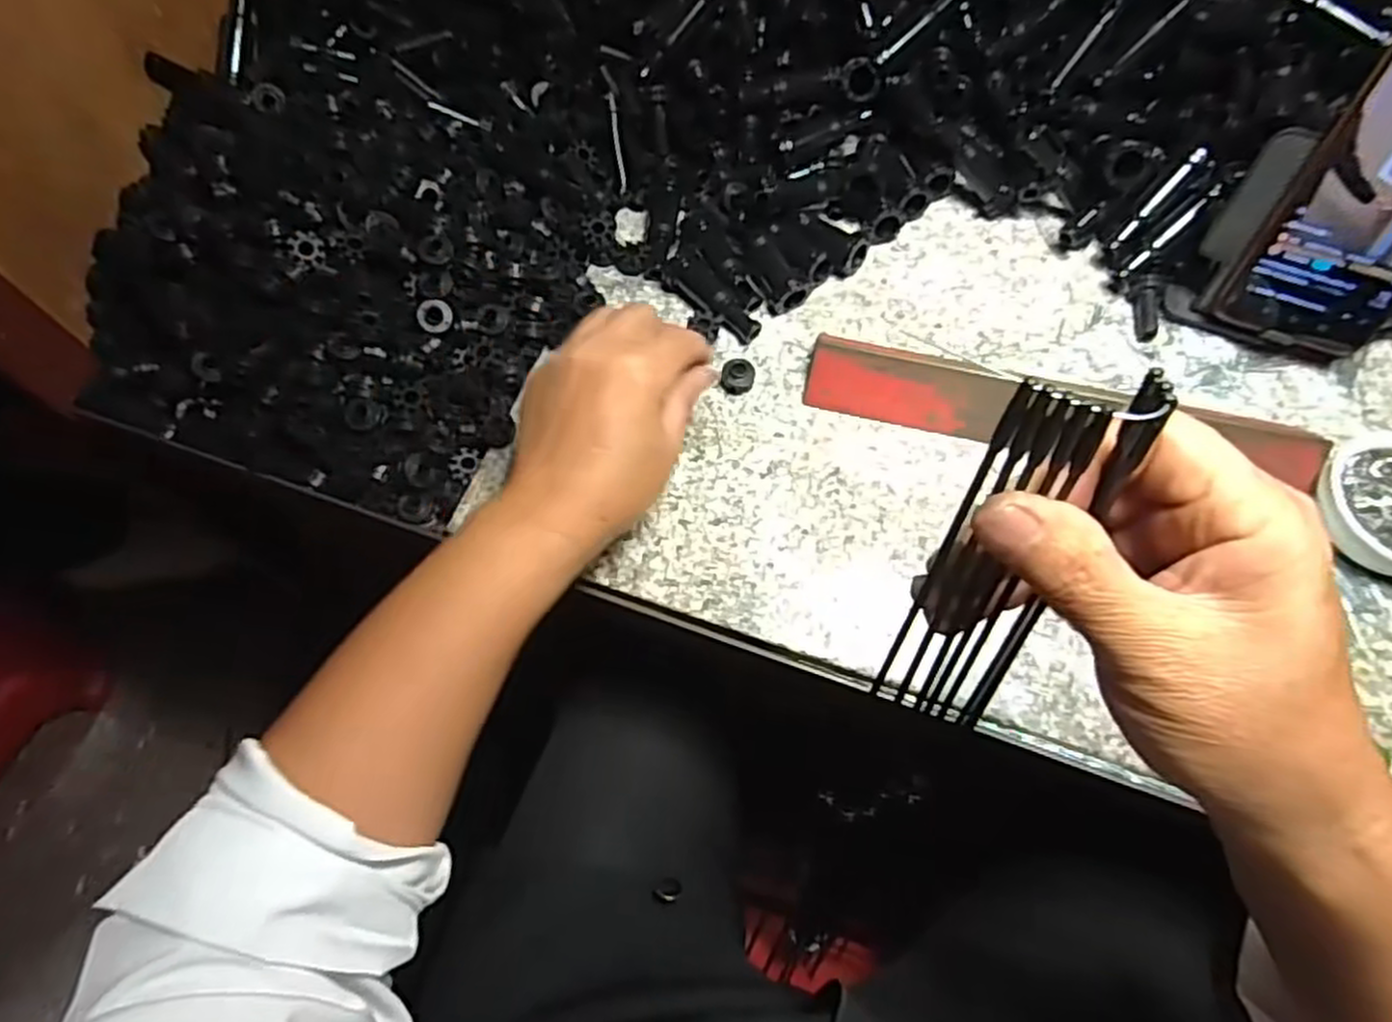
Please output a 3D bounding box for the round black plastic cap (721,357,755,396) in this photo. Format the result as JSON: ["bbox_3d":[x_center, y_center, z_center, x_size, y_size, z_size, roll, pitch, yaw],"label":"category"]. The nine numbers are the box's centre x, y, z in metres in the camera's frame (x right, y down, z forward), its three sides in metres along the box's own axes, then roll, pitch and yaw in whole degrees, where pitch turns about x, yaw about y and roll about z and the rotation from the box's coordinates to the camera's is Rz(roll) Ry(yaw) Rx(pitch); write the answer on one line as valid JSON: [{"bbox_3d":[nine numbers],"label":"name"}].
[{"bbox_3d":[0.024,-0.075,0.430,0.017,0.011,0.019,17,66,9],"label":"round black plastic cap"}]

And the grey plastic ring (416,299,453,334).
[{"bbox_3d":[-0.144,-0.107,0.428,0.018,0.005,0.019,-1,93,-19],"label":"grey plastic ring"}]

